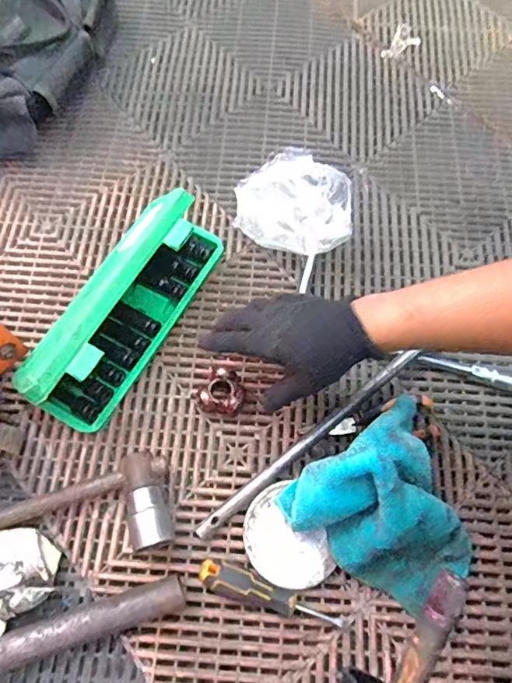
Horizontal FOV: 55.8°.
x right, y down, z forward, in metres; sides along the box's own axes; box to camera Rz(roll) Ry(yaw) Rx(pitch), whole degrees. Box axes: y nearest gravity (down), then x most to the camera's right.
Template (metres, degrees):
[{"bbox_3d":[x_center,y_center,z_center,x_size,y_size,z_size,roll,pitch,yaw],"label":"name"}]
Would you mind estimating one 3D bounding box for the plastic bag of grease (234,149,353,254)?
[{"bbox_3d":[0.052,-0.182,0.635,0.163,0.079,0.121,24,70,8],"label":"plastic bag of grease"}]

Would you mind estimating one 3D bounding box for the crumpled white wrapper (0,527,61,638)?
[{"bbox_3d":[-0.242,0.230,0.471,0.083,0.074,0.094,-14,69,-6],"label":"crumpled white wrapper"}]

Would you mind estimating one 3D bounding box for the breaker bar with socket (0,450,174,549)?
[{"bbox_3d":[-0.307,0.212,0.489,0.440,0.041,0.091,-14,69,-6],"label":"breaker bar with socket"}]

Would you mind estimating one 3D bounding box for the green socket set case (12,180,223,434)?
[{"bbox_3d":[-0.147,-0.041,0.557,0.087,0.114,0.278,27,70,9],"label":"green socket set case"}]

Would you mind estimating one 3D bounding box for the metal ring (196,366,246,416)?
[{"bbox_3d":[-0.040,0.060,0.564,0.049,0.030,0.051,0,68,-1],"label":"metal ring"}]

